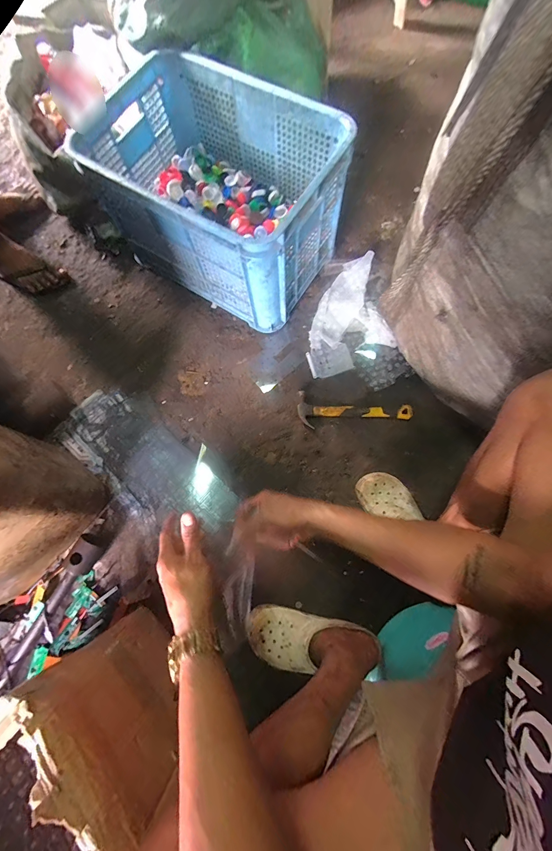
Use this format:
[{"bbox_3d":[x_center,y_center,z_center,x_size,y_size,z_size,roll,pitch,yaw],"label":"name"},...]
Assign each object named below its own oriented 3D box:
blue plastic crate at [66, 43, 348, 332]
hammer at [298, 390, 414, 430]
[{"bbox_3d":[-0.133,-0.532,0.776,0.513,0.341,0.342,30,79,8],"label":"blue plastic crate"},{"bbox_3d":[0.196,-0.041,0.798,0.281,0.036,0.092,0,76,2],"label":"hammer"}]

